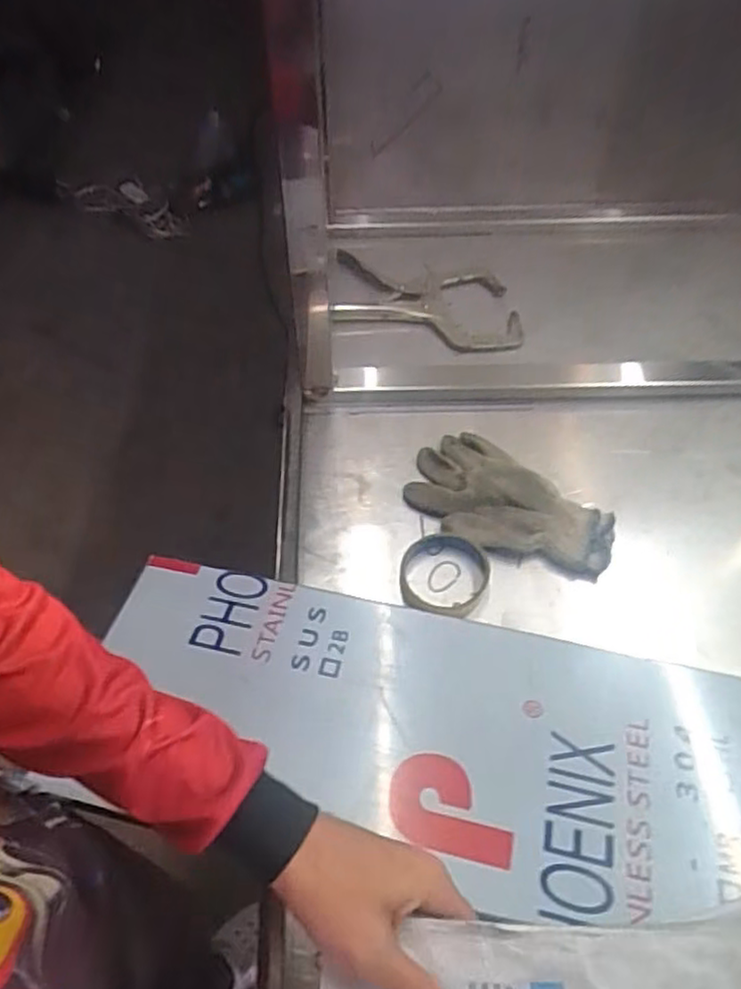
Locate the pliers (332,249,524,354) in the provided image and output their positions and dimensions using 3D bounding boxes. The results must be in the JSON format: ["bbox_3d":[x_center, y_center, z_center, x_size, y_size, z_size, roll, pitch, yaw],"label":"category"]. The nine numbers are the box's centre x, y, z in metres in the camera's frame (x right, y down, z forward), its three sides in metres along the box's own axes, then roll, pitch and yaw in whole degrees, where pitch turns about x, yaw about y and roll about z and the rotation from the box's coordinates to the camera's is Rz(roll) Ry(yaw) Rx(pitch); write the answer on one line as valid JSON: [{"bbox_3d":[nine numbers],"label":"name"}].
[{"bbox_3d":[0.069,-0.260,0.916,0.281,0.037,0.140,17,54,11],"label":"pliers"}]

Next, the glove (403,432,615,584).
[{"bbox_3d":[0.135,0.013,0.678,0.208,0.028,0.109,35,59,23],"label":"glove"}]

